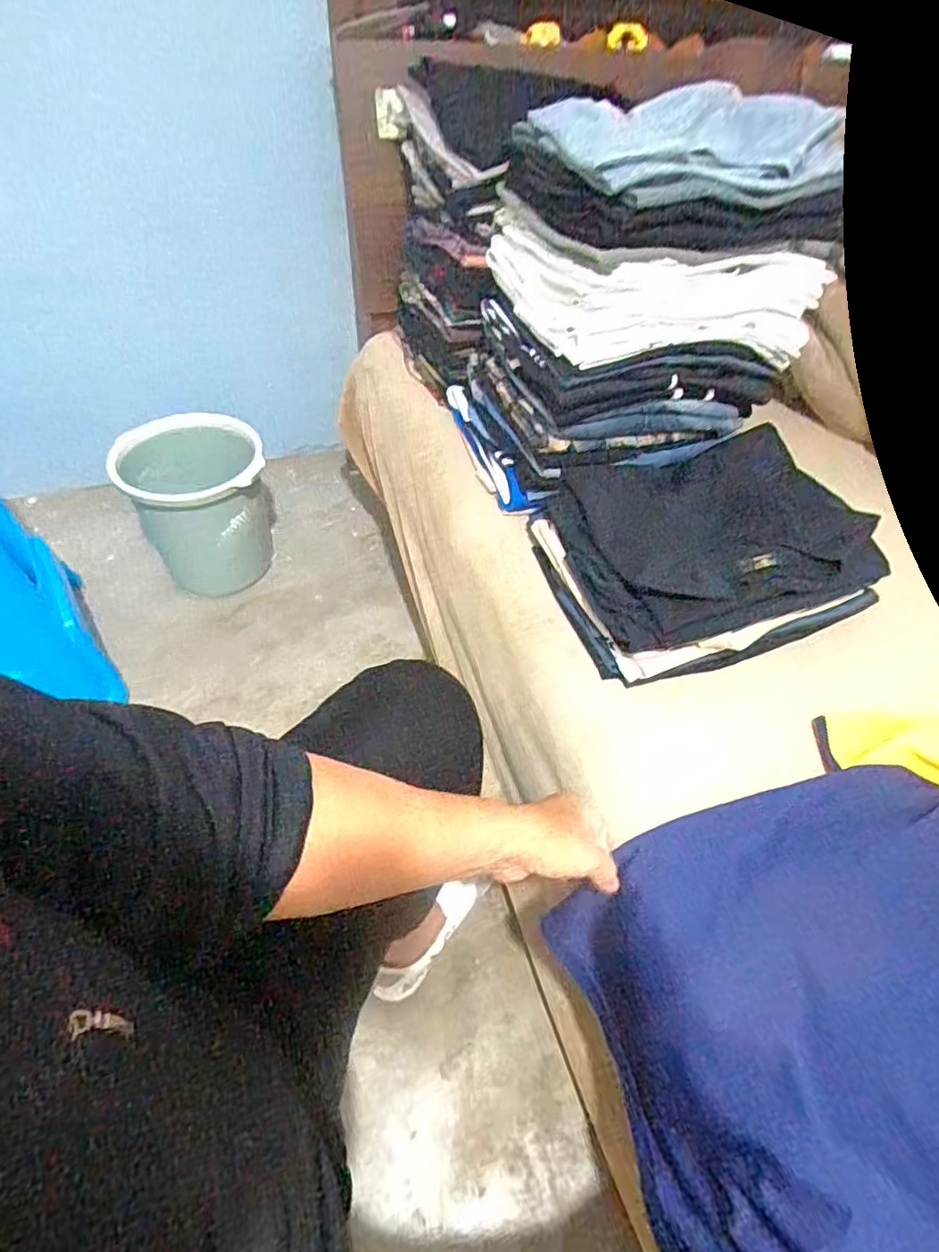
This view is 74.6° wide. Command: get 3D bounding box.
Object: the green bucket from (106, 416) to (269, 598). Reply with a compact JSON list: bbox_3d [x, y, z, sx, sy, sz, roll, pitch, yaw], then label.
[{"bbox_3d":[-0.488,-0.213,1.131,0.233,0.278,0.232,2,50,-3],"label":"green bucket"}]

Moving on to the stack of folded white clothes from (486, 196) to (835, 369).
[{"bbox_3d":[0.218,-0.384,0.699,0.327,0.100,0.185,-8,51,-11],"label":"stack of folded white clothes"}]

